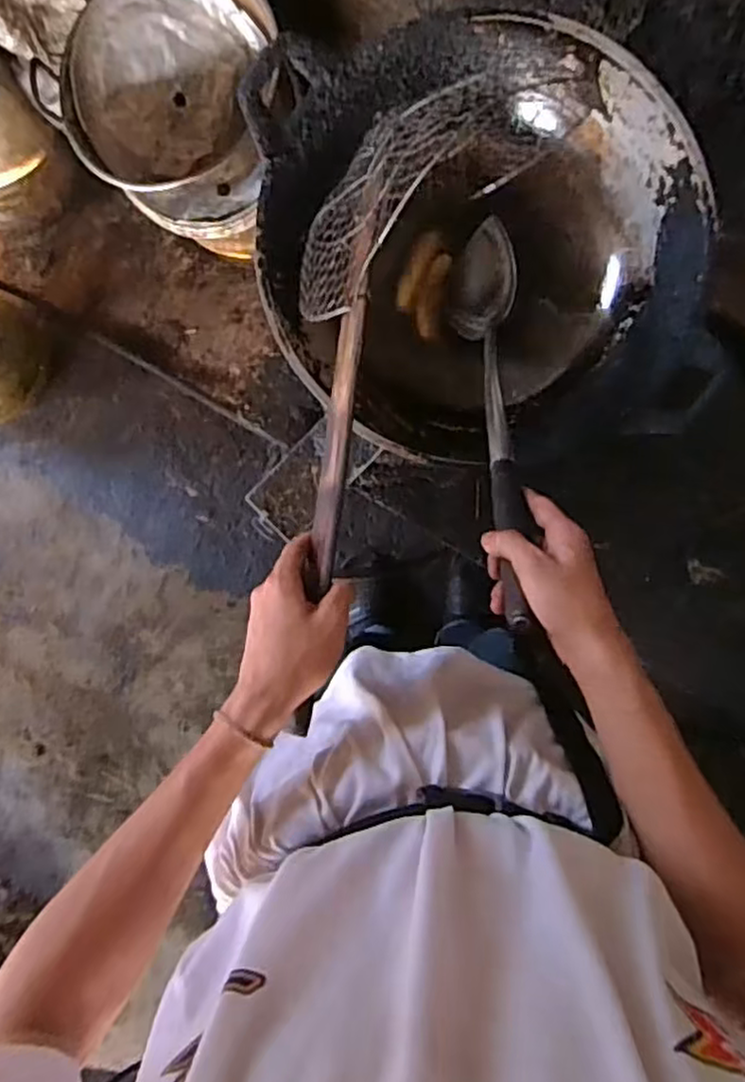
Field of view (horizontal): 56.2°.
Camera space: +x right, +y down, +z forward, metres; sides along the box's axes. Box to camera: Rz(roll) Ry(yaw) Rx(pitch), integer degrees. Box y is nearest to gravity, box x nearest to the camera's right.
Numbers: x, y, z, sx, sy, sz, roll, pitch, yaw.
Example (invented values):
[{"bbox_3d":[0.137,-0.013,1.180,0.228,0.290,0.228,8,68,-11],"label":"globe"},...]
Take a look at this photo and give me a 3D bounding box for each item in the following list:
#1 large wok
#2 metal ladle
[{"bbox_3d":[0.106,-0.296,0.735,0.408,0.197,0.401,-8,94,3],"label":"large wok"},{"bbox_3d":[0.114,-0.127,0.641,0.055,0.090,0.462,2,51,3],"label":"metal ladle"}]

